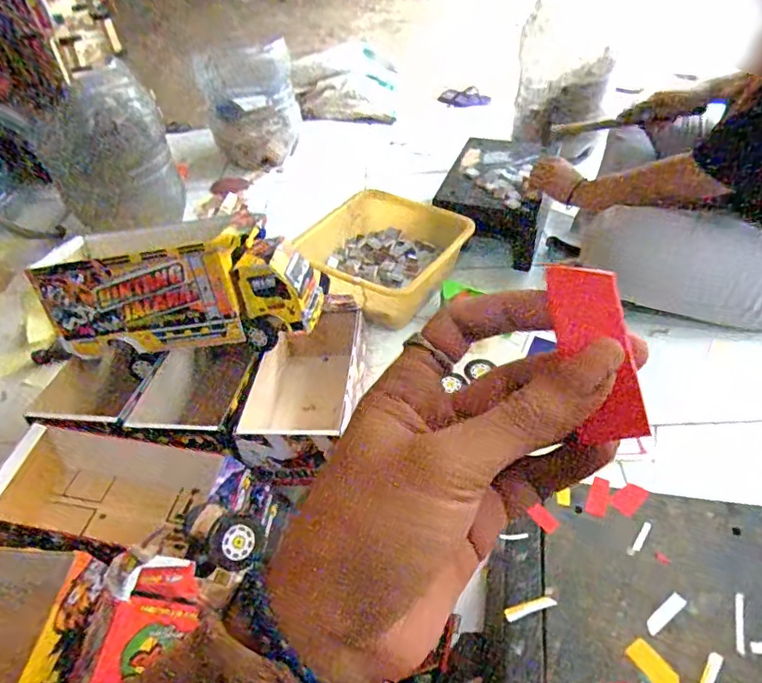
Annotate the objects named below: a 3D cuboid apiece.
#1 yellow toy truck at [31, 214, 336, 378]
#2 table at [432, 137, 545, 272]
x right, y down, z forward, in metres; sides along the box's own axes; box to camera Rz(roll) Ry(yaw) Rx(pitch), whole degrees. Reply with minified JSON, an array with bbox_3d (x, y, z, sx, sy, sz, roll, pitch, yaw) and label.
[{"bbox_3d":[-0.267,-0.078,0.730,0.364,0.167,0.136,-4,45,2],"label":"yellow toy truck"},{"bbox_3d":[0.240,-0.287,1.139,0.214,0.154,0.251,10,48,16],"label":"table"}]

